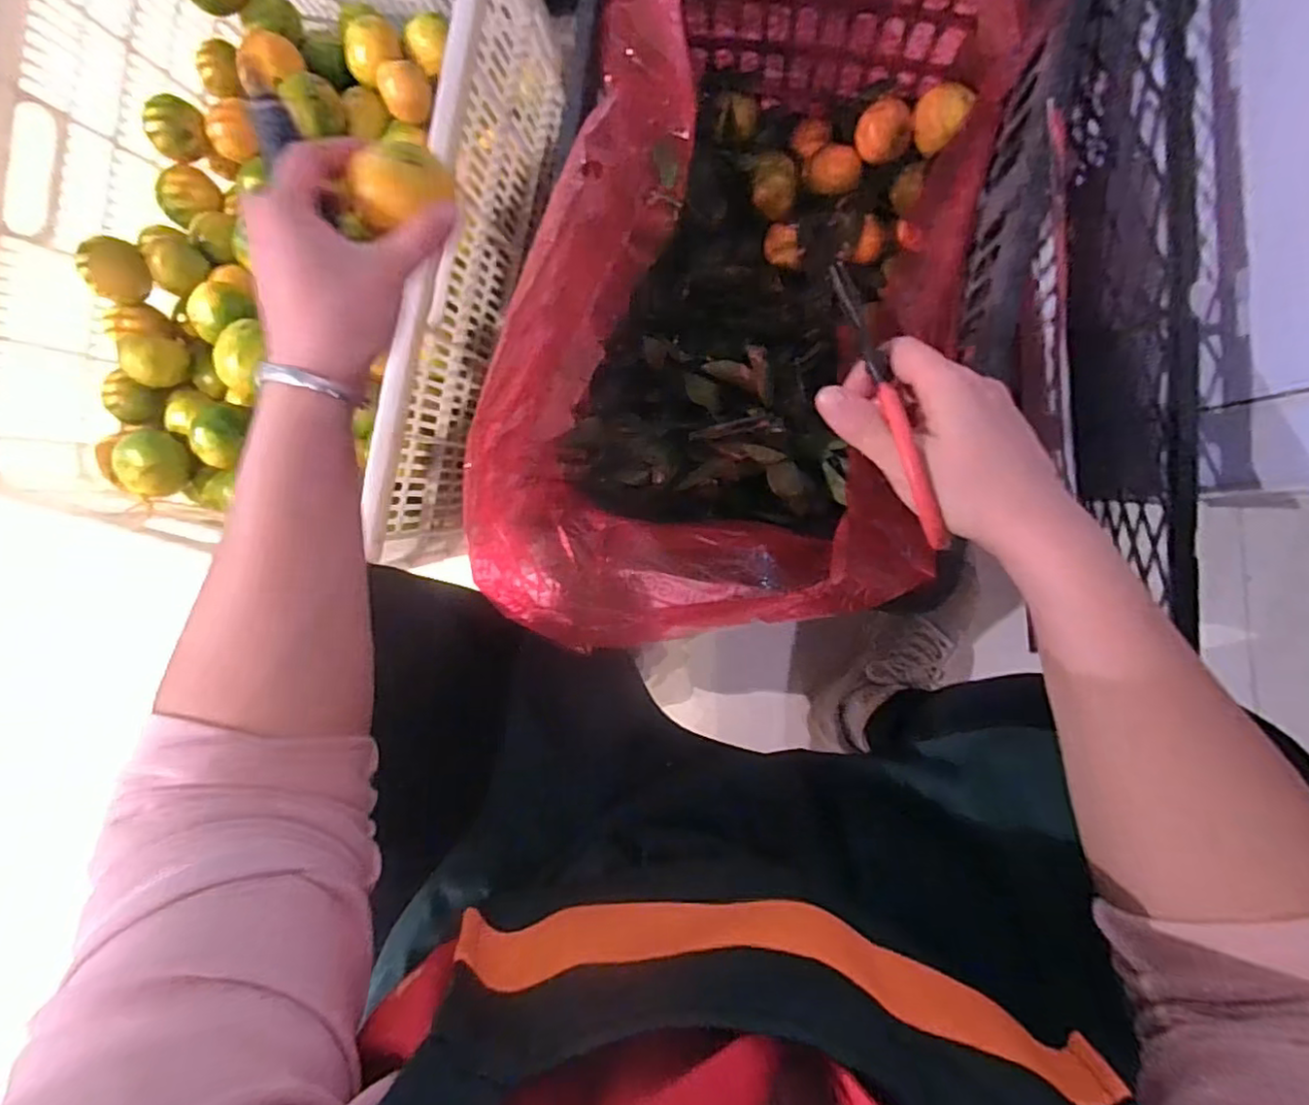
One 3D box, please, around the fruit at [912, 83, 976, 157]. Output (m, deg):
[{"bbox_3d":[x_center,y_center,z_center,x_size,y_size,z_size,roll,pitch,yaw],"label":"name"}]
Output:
[{"bbox_3d":[0.261,-0.399,0.590,0.042,0.042,0.044,1,95,7],"label":"fruit"}]

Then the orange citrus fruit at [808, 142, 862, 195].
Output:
[{"bbox_3d":[0.179,-0.381,0.647,0.053,0.037,0.039,2,95,6],"label":"orange citrus fruit"}]

